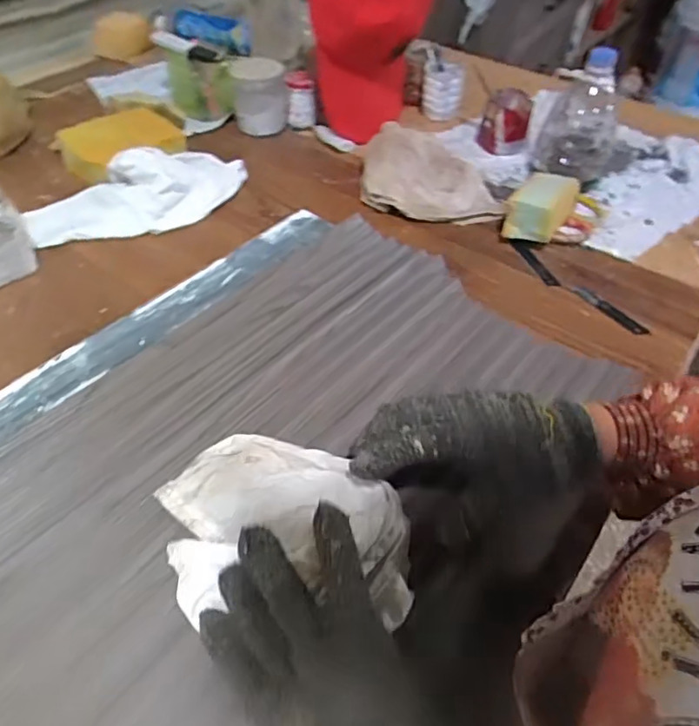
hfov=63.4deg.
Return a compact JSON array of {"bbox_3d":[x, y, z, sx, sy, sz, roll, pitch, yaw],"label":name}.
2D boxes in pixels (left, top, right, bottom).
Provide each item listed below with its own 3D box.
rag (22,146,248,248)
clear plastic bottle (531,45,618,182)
[{"bbox_3d":[-0.265,-0.218,0.727,0.281,0.068,0.118,-32,56,-25],"label":"rag"},{"bbox_3d":[0.314,-0.333,0.773,0.097,0.160,0.109,16,50,13],"label":"clear plastic bottle"}]

